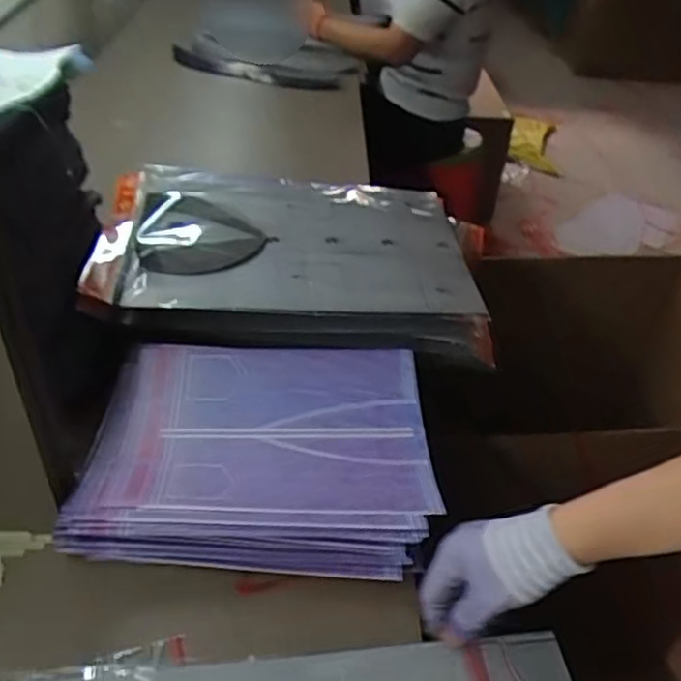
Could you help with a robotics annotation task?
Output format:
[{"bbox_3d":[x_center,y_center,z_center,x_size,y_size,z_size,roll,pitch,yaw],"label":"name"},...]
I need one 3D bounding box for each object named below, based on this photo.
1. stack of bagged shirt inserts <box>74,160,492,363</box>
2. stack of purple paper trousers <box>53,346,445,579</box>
[{"bbox_3d":[-0.051,-0.114,0.803,0.450,0.085,0.317,0,39,-4],"label":"stack of bagged shirt inserts"},{"bbox_3d":[-0.069,0.102,0.614,0.304,0.057,0.233,3,40,-3],"label":"stack of purple paper trousers"}]

